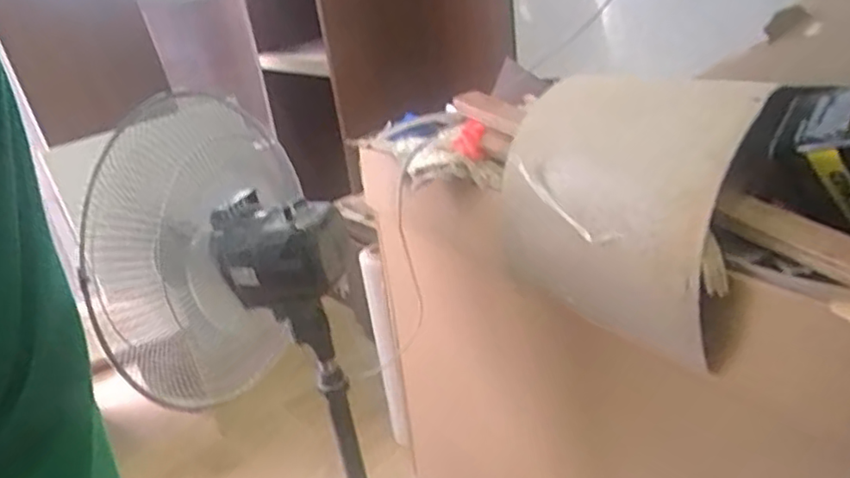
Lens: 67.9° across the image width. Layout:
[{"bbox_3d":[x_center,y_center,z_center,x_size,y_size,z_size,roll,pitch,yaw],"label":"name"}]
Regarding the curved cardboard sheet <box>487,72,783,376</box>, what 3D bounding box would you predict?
[{"bbox_3d":[0.246,-0.040,0.719,0.234,0.223,0.342,-17,27,-20],"label":"curved cardboard sheet"}]

